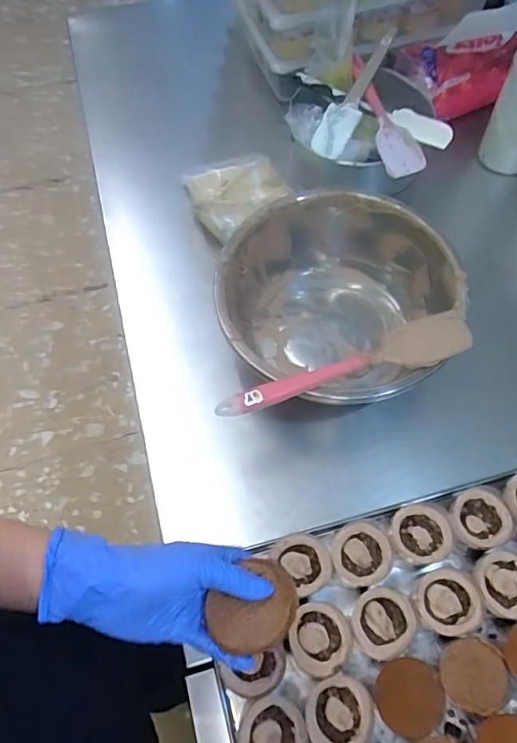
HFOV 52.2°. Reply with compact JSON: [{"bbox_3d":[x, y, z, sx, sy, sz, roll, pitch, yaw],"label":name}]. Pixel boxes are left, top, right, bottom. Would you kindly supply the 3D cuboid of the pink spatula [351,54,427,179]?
[{"bbox_3d":[0.171,-0.361,0.737,0.051,0.030,0.250,-12,65,-6],"label":"pink spatula"}]

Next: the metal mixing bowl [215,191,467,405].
[{"bbox_3d":[0.090,-0.077,0.632,0.268,0.112,0.251,0,64,0],"label":"metal mixing bowl"}]

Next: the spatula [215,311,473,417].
[{"bbox_3d":[0.090,-0.004,0.522,0.265,0.012,0.048,-19,66,-9],"label":"spatula"}]

